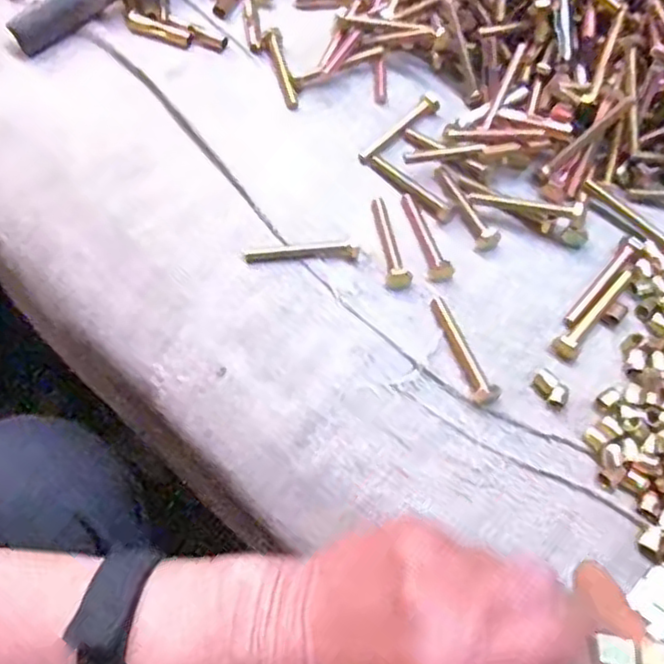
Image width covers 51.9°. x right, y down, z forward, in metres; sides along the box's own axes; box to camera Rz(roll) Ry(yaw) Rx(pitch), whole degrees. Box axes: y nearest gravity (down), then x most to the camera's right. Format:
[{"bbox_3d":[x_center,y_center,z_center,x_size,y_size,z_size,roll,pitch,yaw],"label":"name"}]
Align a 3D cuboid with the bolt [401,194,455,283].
[{"bbox_3d":[0.054,-0.059,0.400,0.012,0.014,0.066,-15,62,-10],"label":"bolt"}]

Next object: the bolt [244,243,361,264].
[{"bbox_3d":[-0.017,-0.046,0.395,0.063,0.005,0.012,-2,61,-3],"label":"bolt"}]

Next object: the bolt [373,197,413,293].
[{"bbox_3d":[0.034,-0.055,0.400,0.014,0.012,0.067,-6,61,-5],"label":"bolt"}]

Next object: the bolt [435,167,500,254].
[{"bbox_3d":[0.081,-0.078,0.412,0.013,0.012,0.067,-19,63,-12],"label":"bolt"}]

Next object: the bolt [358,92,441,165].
[{"bbox_3d":[0.043,-0.133,0.441,0.068,0.008,0.012,-38,69,-20],"label":"bolt"}]

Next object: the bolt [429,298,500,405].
[{"bbox_3d":[0.069,0.008,0.365,0.011,0.009,0.065,-19,63,-12],"label":"bolt"}]

